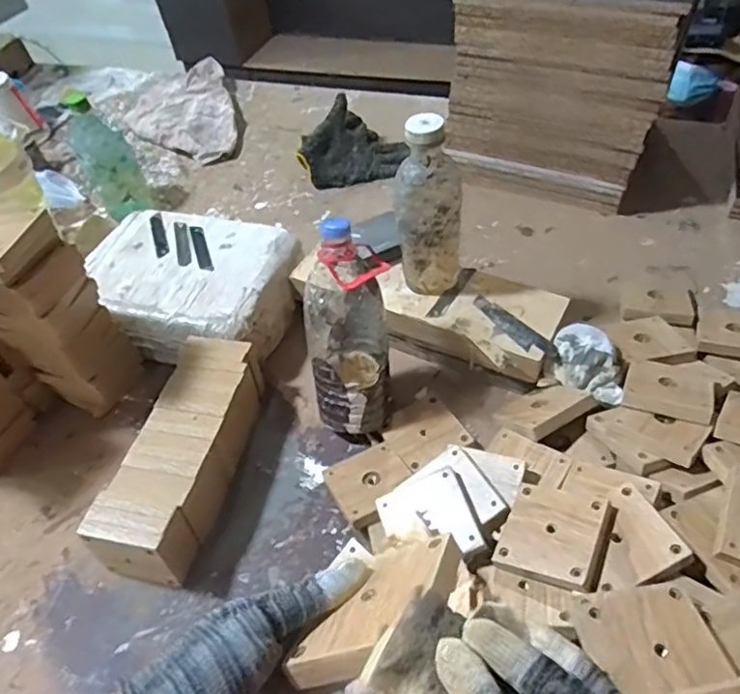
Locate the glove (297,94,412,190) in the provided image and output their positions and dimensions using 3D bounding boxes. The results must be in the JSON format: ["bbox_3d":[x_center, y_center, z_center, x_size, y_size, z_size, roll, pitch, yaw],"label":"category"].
[{"bbox_3d":[-0.029,-0.342,1.031,0.178,0.096,0.114,-3,49,4],"label":"glove"}]

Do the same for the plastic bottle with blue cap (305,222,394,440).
[{"bbox_3d":[-0.026,-0.014,0.653,0.086,0.246,0.070,-2,24,5],"label":"plastic bottle with blue cap"}]

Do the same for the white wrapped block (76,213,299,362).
[{"bbox_3d":[-0.240,-0.083,0.811,0.266,0.077,0.208,14,52,14],"label":"white wrapped block"}]

